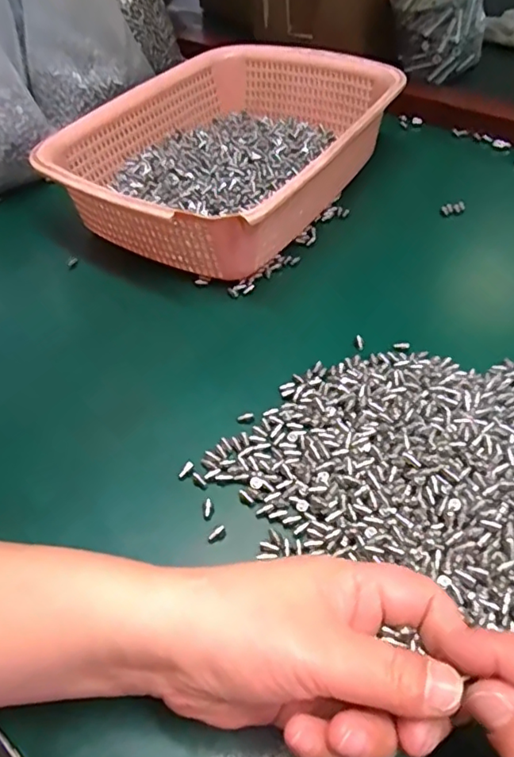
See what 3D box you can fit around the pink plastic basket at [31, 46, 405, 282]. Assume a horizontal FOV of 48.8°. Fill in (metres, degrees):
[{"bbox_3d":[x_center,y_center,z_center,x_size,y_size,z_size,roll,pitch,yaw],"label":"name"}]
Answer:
[{"bbox_3d":[-0.021,-0.198,0.487,0.211,0.070,0.284,24,54,23],"label":"pink plastic basket"}]

